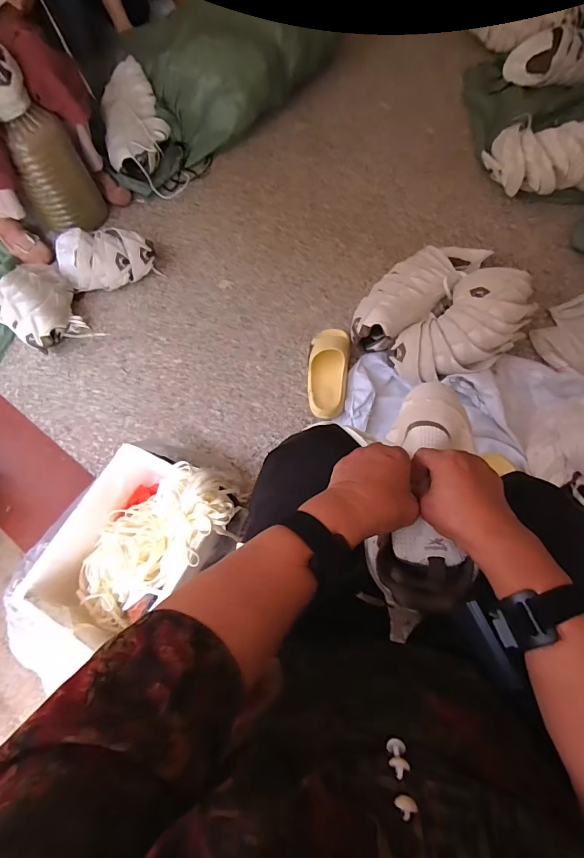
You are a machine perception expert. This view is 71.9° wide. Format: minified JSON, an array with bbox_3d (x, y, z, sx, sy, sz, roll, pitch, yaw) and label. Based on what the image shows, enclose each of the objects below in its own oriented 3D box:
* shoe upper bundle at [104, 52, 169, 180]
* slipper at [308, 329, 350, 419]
[{"bbox_3d":[-0.511,-1.014,1.305,0.192,0.090,0.362,-1,92,3],"label":"shoe upper bundle"},{"bbox_3d":[0.089,-0.139,0.993,0.099,0.076,0.240,5,67,7],"label":"slipper"}]

